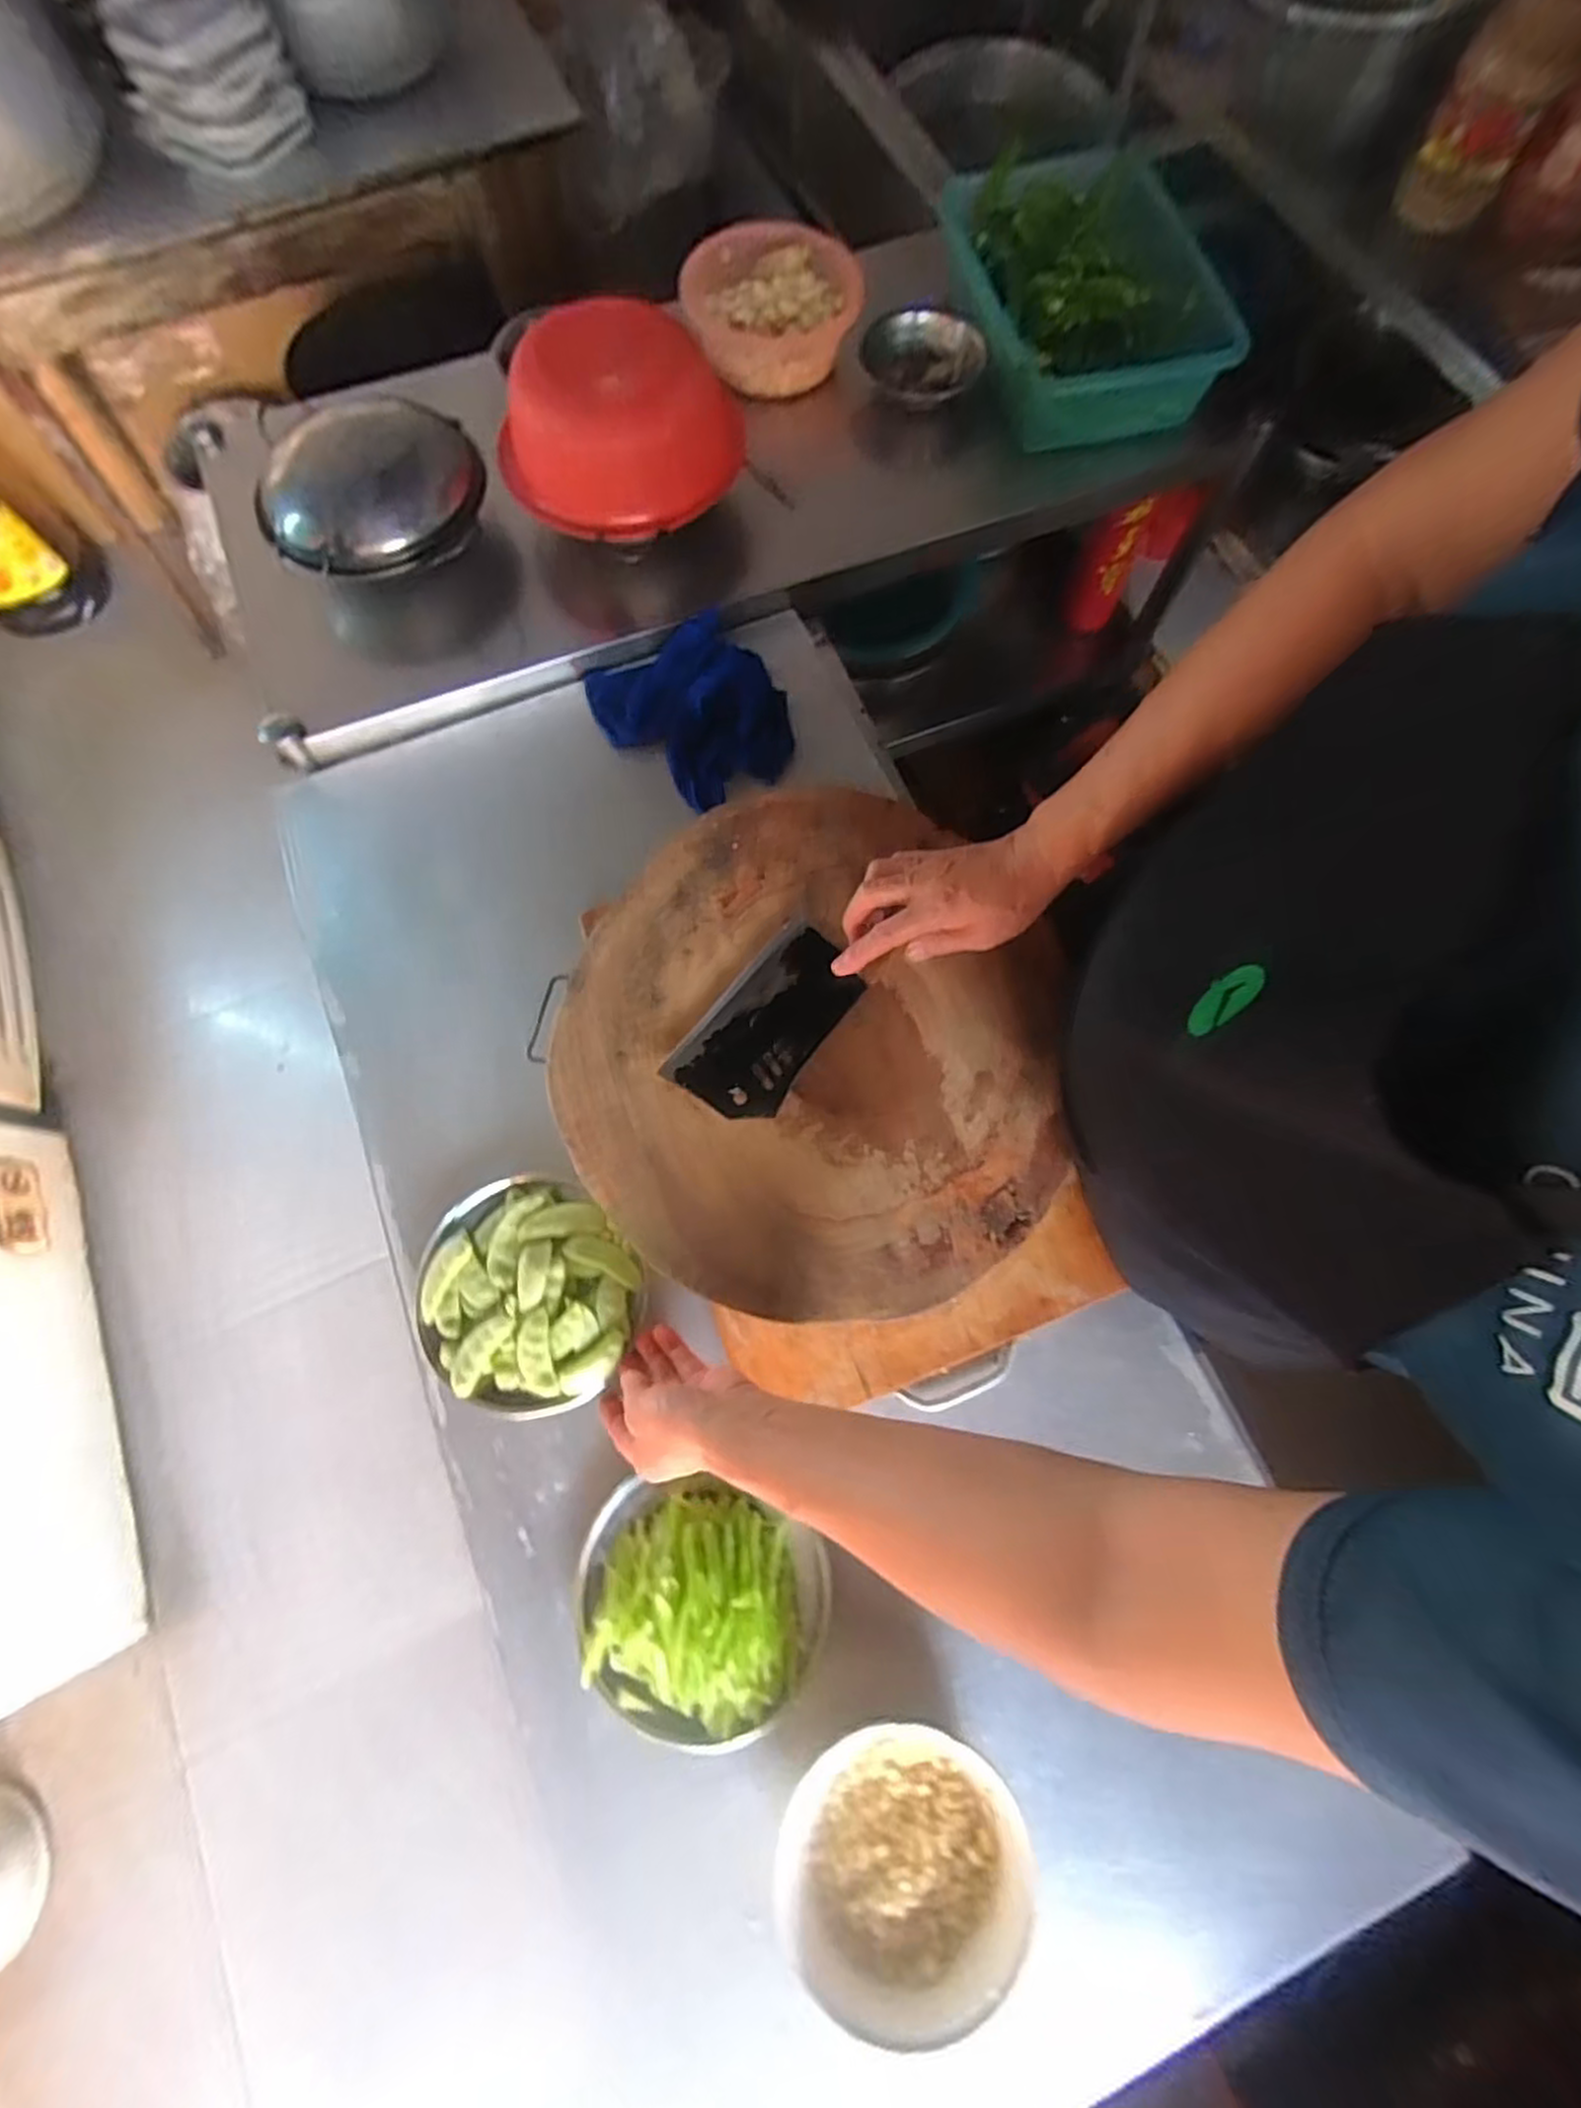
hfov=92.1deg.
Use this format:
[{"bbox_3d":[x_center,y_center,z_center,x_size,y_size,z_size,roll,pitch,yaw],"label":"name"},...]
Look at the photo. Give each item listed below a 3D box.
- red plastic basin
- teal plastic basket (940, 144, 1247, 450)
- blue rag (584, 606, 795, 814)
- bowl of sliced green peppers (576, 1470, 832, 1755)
[{"bbox_3d":[-0.175,-0.669,0.780,0.242,0.110,0.242,-8,74,-3],"label":"red plastic basin"},{"bbox_3d":[0.336,-0.856,0.868,0.303,0.111,0.342,-7,74,-3],"label":"teal plastic basket"},{"bbox_3d":[-0.101,-0.363,0.804,0.182,0.043,0.200,-30,76,-9],"label":"blue rag"},{"bbox_3d":[-0.068,0.411,0.566,0.190,0.052,0.175,0,73,0],"label":"bowl of sliced green peppers"}]

